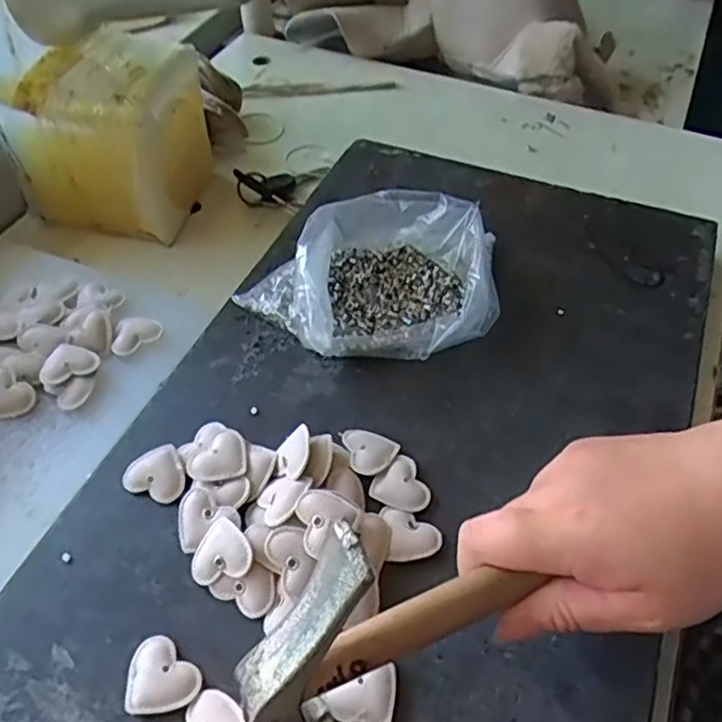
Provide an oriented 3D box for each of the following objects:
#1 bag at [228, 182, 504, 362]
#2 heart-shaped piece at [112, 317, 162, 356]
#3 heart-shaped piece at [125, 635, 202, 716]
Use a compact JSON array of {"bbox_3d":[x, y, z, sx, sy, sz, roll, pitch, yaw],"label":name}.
[{"bbox_3d":[0.006,-0.055,0.416,0.166,0.054,0.106,1,51,2],"label":"bag"},{"bbox_3d":[-0.148,-0.018,0.422,0.034,0.008,0.023,-31,56,-22],"label":"heart-shaped piece"},{"bbox_3d":[-0.090,0.142,0.288,0.033,0.006,0.029,33,58,25],"label":"heart-shaped piece"}]

